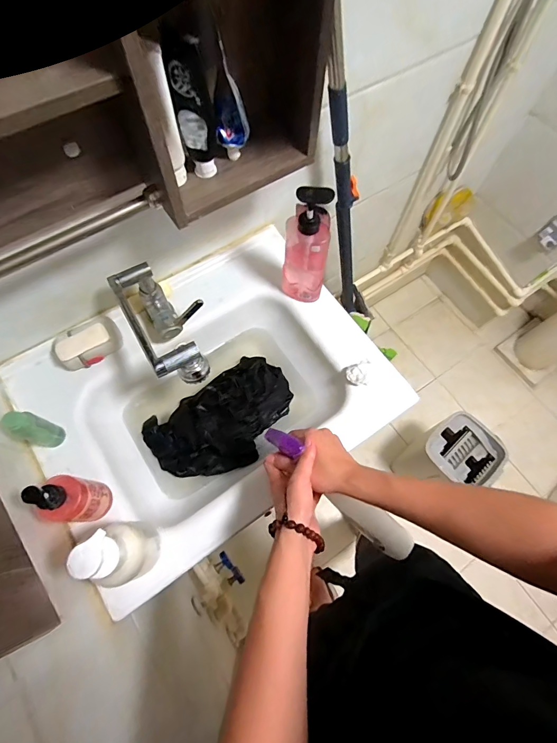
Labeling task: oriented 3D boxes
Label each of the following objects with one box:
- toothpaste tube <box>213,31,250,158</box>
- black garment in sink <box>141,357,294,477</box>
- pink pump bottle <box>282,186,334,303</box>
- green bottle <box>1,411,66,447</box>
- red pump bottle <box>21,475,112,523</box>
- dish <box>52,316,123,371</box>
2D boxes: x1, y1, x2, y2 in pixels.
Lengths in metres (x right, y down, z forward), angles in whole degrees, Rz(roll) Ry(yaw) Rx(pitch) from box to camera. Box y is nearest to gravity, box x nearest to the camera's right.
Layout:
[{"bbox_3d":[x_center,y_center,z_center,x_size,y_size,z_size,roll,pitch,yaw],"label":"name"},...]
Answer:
[{"bbox_3d":[-0.059,-0.326,0.469,0.043,0.138,0.041,-5,69,-4],"label":"toothpaste tube"},{"bbox_3d":[-0.102,0.092,0.735,0.298,0.067,0.190,-34,74,-14],"label":"black garment in sink"},{"bbox_3d":[0.049,-0.215,0.652,0.079,0.240,0.060,5,68,0],"label":"pink pump bottle"},{"bbox_3d":[-0.383,0.092,0.594,0.030,0.116,0.041,19,69,5],"label":"green bottle"},{"bbox_3d":[-0.287,0.179,0.526,0.047,0.168,0.061,9,68,1],"label":"red pump bottle"},{"bbox_3d":[-0.349,-0.057,0.678,0.116,0.047,0.077,-26,72,-12],"label":"dish"}]

